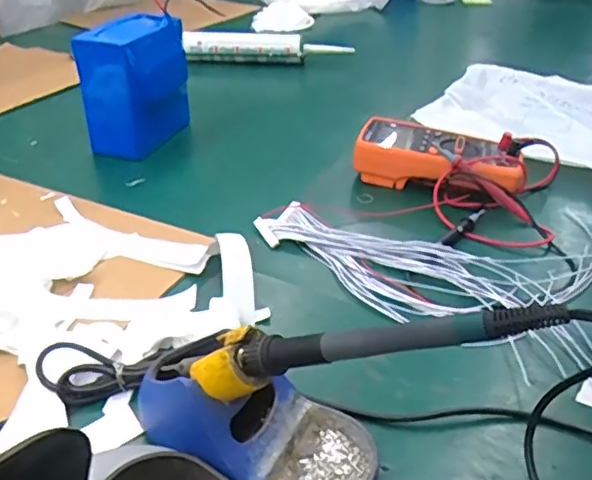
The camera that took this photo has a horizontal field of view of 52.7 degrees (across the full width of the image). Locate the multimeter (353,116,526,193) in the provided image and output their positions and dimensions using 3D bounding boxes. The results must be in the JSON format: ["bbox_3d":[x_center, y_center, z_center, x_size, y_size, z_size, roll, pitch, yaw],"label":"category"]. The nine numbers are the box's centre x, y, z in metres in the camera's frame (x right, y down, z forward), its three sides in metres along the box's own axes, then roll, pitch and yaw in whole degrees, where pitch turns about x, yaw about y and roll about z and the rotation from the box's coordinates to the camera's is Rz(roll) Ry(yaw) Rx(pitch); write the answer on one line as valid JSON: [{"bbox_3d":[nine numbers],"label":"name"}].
[{"bbox_3d":[0.164,-0.092,0.683,0.186,0.048,0.101,18,38,23],"label":"multimeter"}]

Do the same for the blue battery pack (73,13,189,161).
[{"bbox_3d":[-0.199,-0.195,0.745,0.078,0.140,0.128,13,36,17],"label":"blue battery pack"}]

